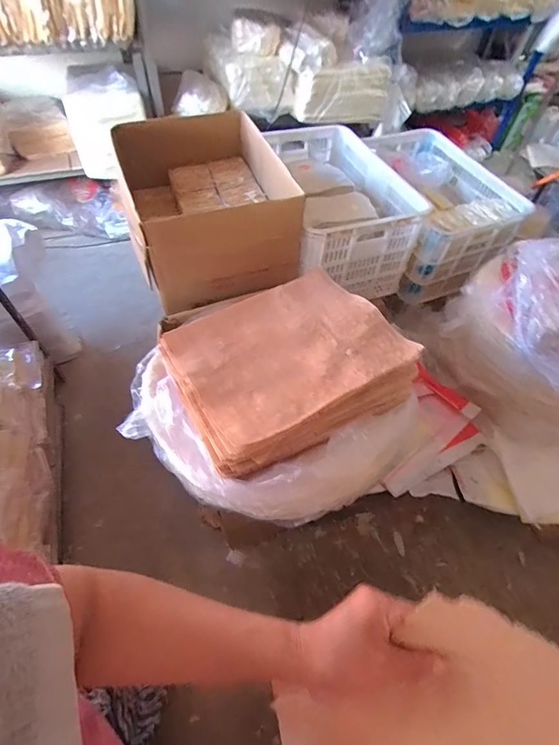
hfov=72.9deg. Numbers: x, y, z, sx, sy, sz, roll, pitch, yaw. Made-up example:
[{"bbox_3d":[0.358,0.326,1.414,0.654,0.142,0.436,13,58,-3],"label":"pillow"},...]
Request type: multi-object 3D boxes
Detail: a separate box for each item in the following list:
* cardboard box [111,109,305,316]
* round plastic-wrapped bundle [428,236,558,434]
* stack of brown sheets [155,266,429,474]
[{"bbox_3d":[-0.202,-0.530,1.164,0.477,0.255,0.587,-15,56,-13],"label":"cardboard box"},{"bbox_3d":[0.817,-0.112,1.153,0.452,0.410,0.549,-24,59,-18],"label":"round plastic-wrapped bundle"},{"bbox_3d":[0.010,-0.030,0.728,0.405,0.103,0.345,-24,59,-18],"label":"stack of brown sheets"}]

